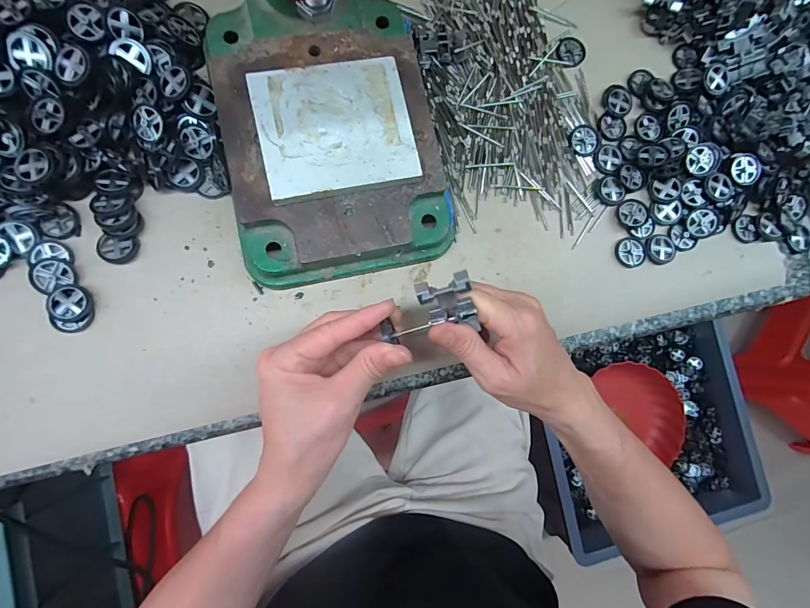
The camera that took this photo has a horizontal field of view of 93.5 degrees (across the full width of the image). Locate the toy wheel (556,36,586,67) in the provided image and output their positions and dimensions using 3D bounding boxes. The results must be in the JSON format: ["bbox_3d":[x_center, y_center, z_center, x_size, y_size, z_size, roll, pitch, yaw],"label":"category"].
[{"bbox_3d":[0.158,-0.239,0.360,0.028,0.004,0.030,1,84,-7],"label":"toy wheel"}]

